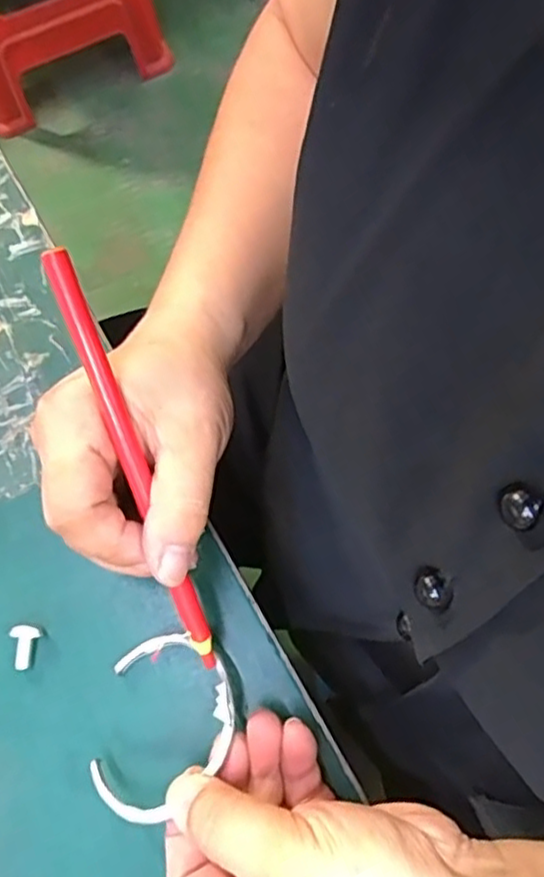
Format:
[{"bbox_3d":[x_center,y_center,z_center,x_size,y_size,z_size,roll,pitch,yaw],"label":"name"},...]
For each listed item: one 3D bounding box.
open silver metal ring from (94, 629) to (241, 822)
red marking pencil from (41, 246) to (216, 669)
[{"bbox_3d":[-0.040,0.109,0.249,0.056,0.006,0.069,-4,53,15],"label":"open silver metal ring"},{"bbox_3d":[-0.049,0.014,0.236,0.010,0.007,0.165,-19,106,-4],"label":"red marking pencil"}]

